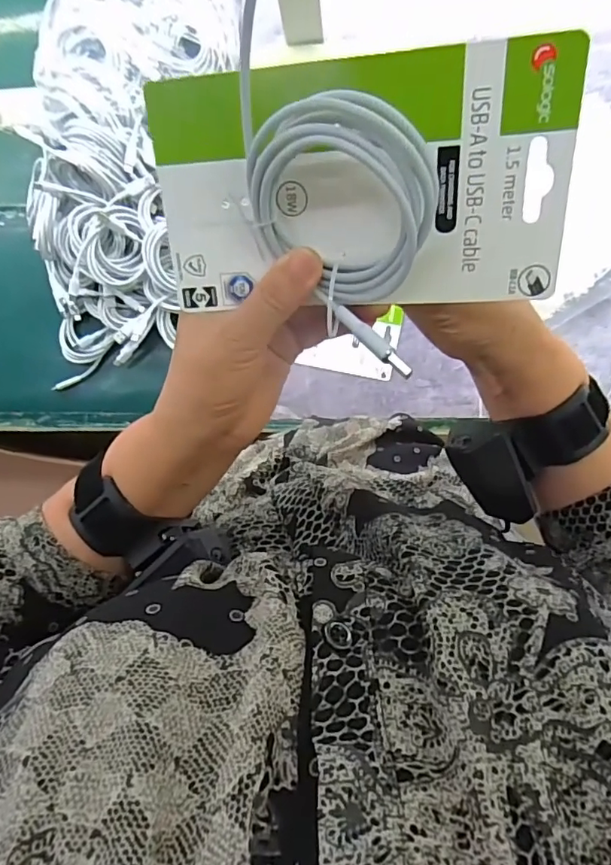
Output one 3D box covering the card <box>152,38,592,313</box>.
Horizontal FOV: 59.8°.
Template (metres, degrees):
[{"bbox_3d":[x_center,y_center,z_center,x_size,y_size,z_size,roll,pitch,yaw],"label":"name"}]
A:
[{"bbox_3d":[0.020,-0.104,0.230,0.176,0.032,0.097,0,118,11],"label":"card"}]

